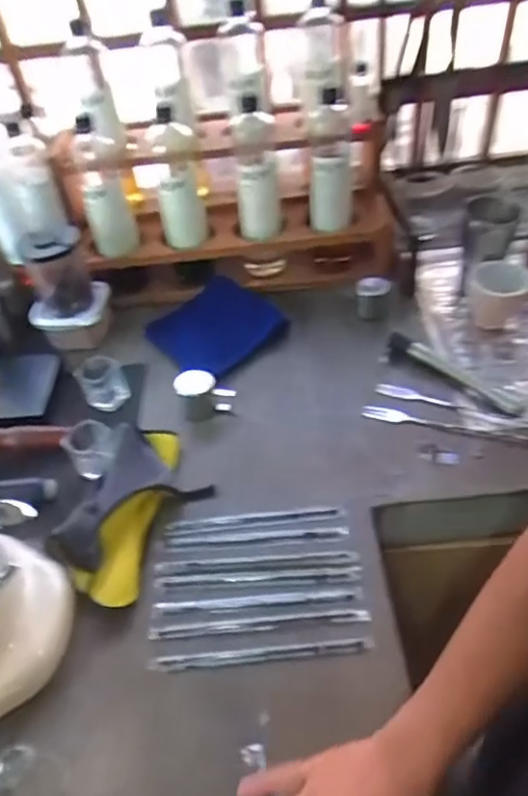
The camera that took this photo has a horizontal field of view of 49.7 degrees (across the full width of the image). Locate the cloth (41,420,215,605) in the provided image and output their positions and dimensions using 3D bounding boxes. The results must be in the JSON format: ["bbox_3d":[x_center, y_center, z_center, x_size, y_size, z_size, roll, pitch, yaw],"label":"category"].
[{"bbox_3d":[-0.148,0.122,0.654,0.126,0.046,0.223,10,47,15],"label":"cloth"}]

